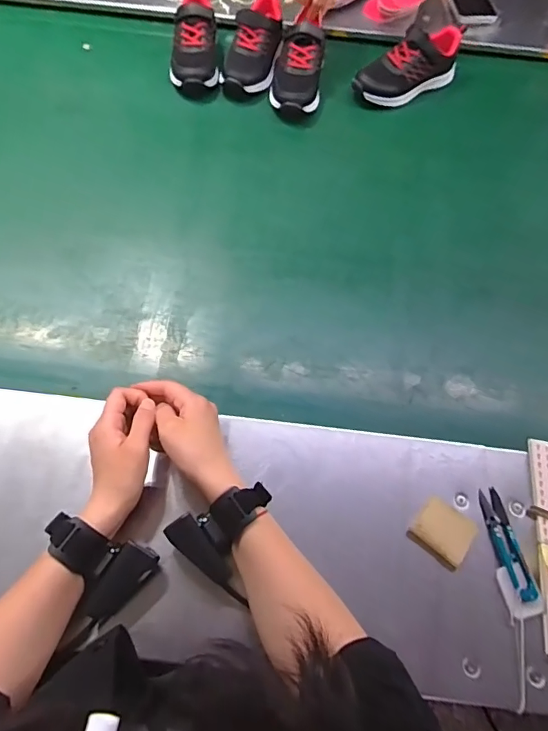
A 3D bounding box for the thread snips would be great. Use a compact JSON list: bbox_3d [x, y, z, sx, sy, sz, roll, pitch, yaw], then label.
[{"bbox_3d":[0.239,0.183,0.477,0.024,0.009,0.108,-7,65,-6],"label":"thread snips"}]

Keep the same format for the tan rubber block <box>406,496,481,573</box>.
[{"bbox_3d":[0.175,0.171,0.478,0.057,0.015,0.052,37,68,14],"label":"tan rubber block"}]

